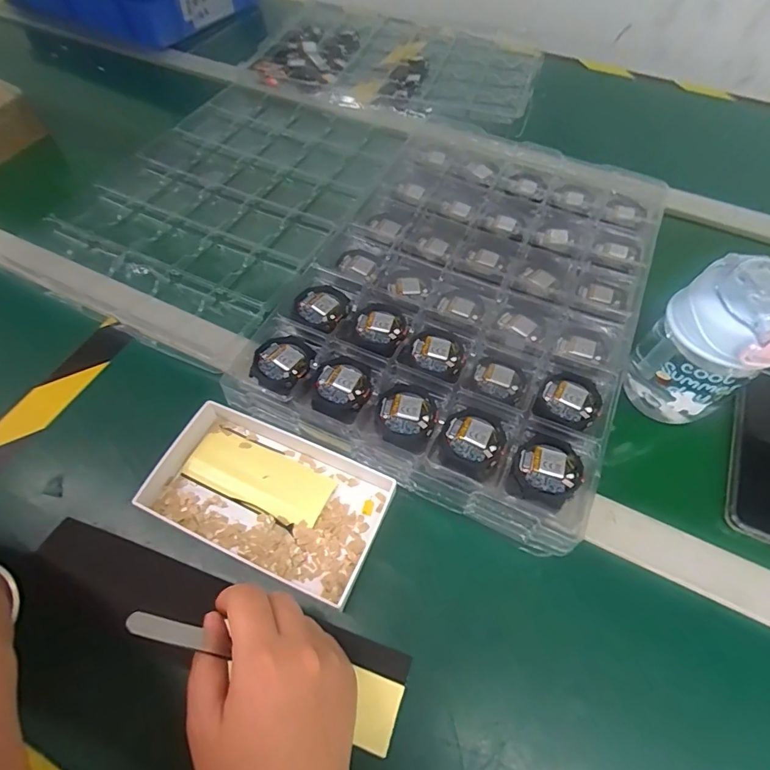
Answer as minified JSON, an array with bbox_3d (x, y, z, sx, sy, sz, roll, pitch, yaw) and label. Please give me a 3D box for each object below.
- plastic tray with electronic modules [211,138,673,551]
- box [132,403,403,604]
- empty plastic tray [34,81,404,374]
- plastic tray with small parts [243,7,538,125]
[{"bbox_3d":[0.088,-0.099,0.466,0.306,0.051,0.449,22,60,12],"label":"plastic tray with electronic modules"},{"bbox_3d":[-0.089,0.085,0.356,0.171,0.027,0.102,21,60,12],"label":"box"},{"bbox_3d":[-0.182,-0.234,0.555,0.317,0.051,0.431,23,61,13],"label":"empty plastic tray"},{"bbox_3d":[0.024,-0.521,0.735,0.428,0.033,0.299,15,59,8],"label":"plastic tray with small parts"}]

